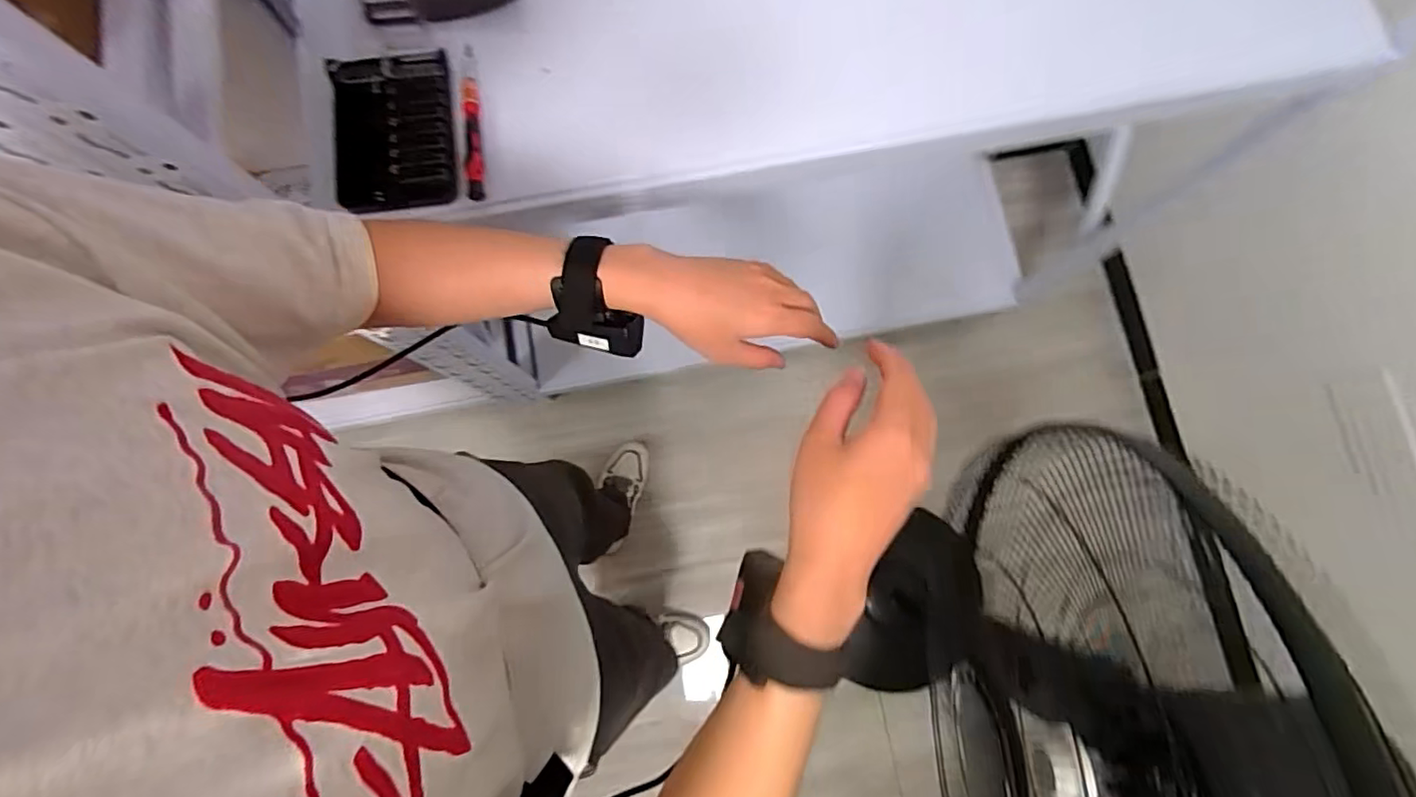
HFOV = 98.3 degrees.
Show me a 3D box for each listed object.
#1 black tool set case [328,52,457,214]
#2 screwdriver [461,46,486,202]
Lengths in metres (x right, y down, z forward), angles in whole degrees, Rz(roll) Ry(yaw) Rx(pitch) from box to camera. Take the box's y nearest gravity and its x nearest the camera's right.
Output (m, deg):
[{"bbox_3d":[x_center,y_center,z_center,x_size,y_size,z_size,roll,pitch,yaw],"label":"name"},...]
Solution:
[{"bbox_3d":[-0.302,-0.256,0.586,0.114,0.027,0.165,-10,78,-1],"label":"black tool set case"},{"bbox_3d":[-0.230,-0.273,0.597,0.016,0.016,0.168,-7,78,-1],"label":"screwdriver"}]

